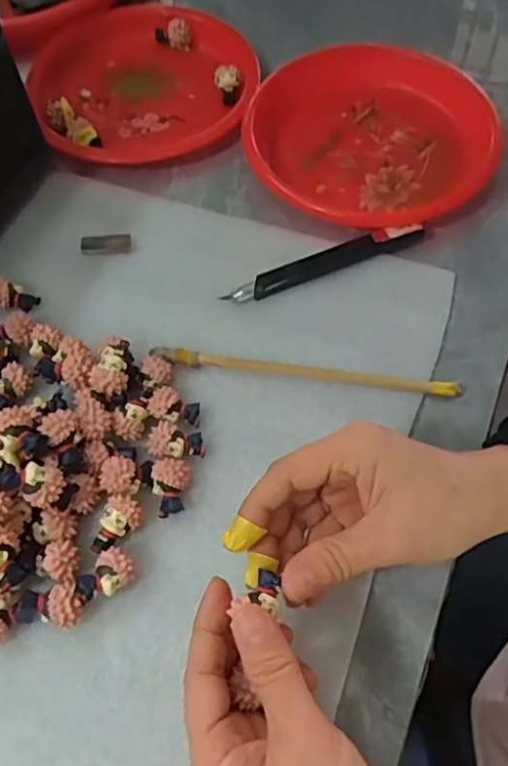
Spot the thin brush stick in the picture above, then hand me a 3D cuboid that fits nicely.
[{"bbox_3d":[0.030,-0.007,0.367,0.180,0.007,0.009,7,60,4],"label":"thin brush stick"}]

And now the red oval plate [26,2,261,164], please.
[{"bbox_3d":[-0.087,-0.243,0.493,0.172,0.021,0.168,-12,60,-7],"label":"red oval plate"}]

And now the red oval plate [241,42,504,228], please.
[{"bbox_3d":[0.083,-0.177,0.443,0.172,0.035,0.164,27,63,15],"label":"red oval plate"}]

